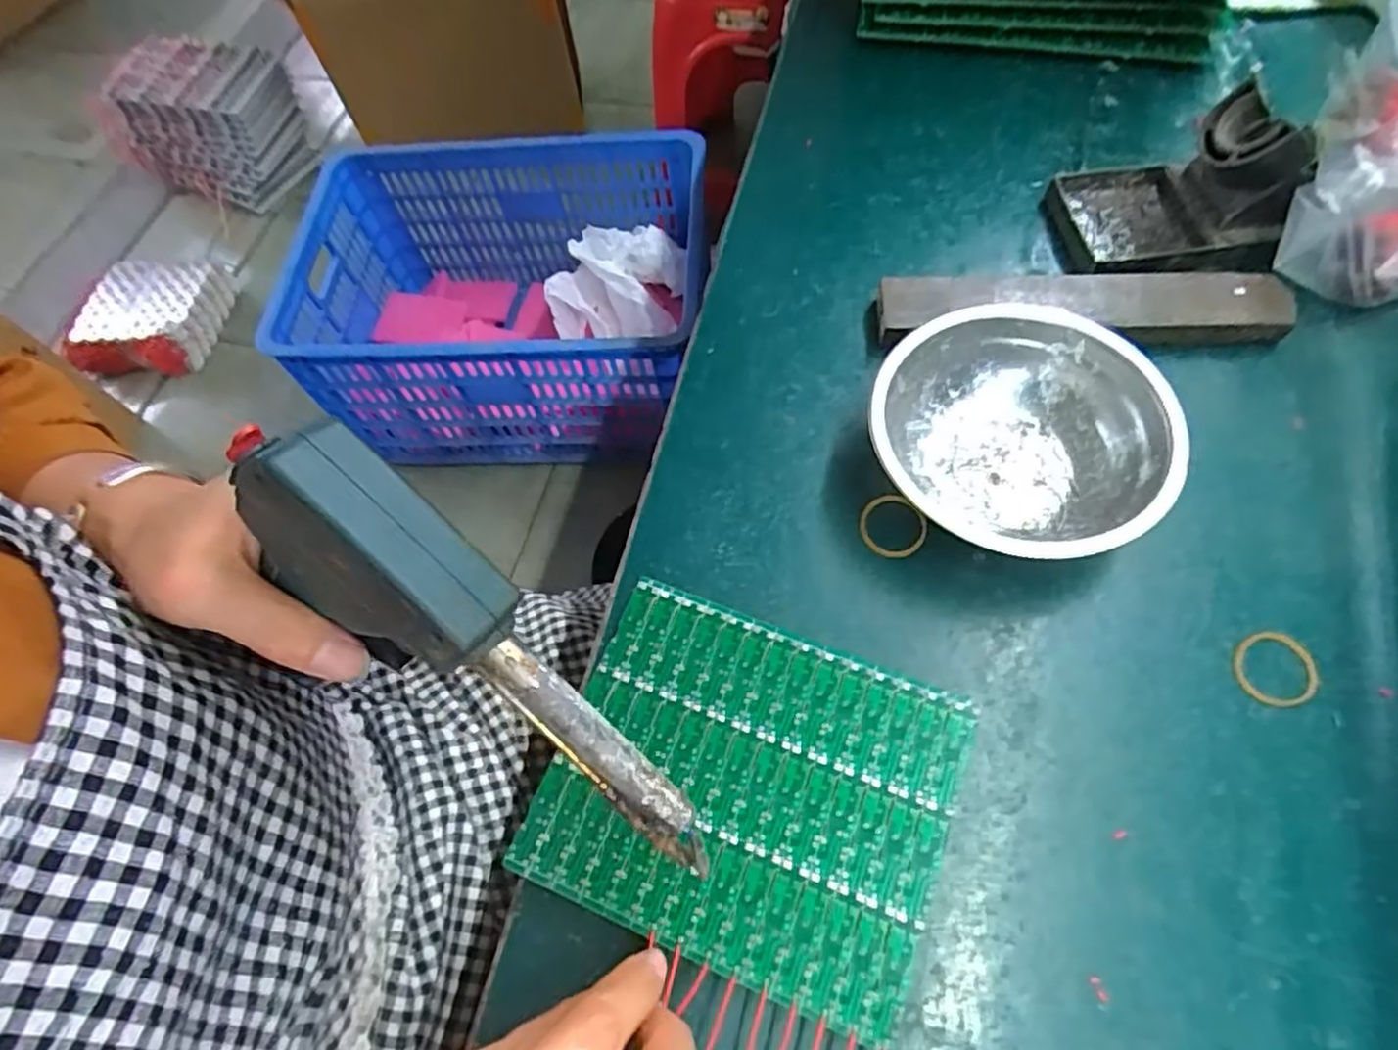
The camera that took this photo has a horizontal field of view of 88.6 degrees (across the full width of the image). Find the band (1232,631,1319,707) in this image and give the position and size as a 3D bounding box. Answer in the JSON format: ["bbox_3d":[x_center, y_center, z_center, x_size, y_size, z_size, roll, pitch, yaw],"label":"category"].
[{"bbox_3d":[0.237,0.059,0.294,0.029,0.004,0.030,6,65,6],"label":"band"}]

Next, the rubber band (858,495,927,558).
[{"bbox_3d":[0.089,0.000,0.333,0.030,0.006,0.031,-2,69,6],"label":"rubber band"}]

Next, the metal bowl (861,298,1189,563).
[{"bbox_3d":[0.143,-0.041,0.326,0.122,0.042,0.120,-1,65,2],"label":"metal bowl"}]

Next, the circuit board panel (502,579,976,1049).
[{"bbox_3d":[0.018,0.101,0.279,0.147,0.004,0.123,20,67,12],"label":"circuit board panel"}]

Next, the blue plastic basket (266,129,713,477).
[{"bbox_3d":[-0.289,-0.345,1.120,0.580,0.267,0.407,3,64,7],"label":"blue plastic basket"}]

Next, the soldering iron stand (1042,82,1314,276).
[{"bbox_3d":[0.253,-0.178,0.376,0.107,0.064,0.079,0,65,3],"label":"soldering iron stand"}]

